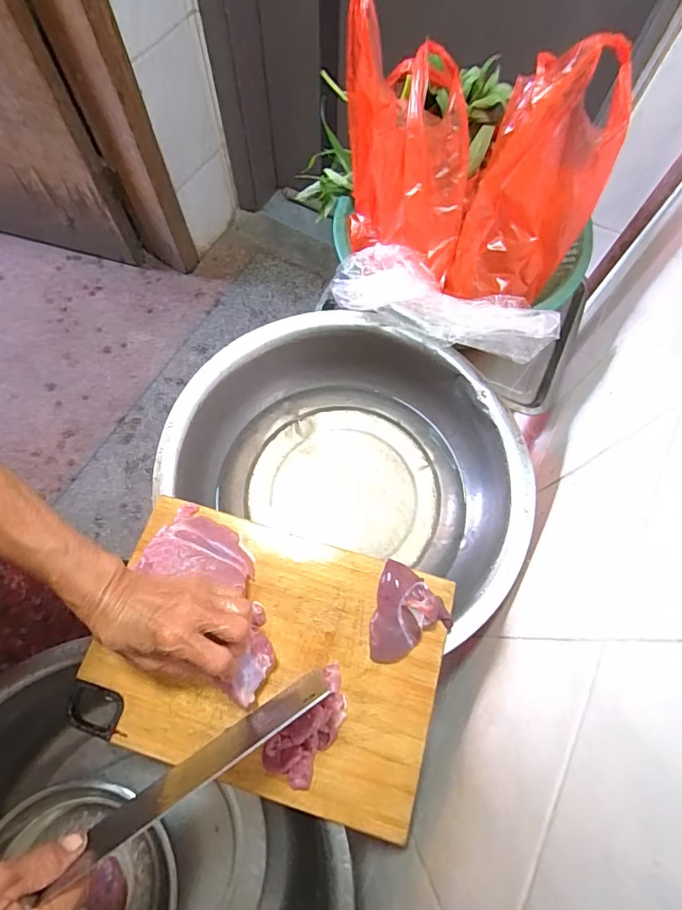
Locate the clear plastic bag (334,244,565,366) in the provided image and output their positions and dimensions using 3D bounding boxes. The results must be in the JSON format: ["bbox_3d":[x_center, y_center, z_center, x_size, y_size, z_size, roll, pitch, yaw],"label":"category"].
[{"bbox_3d":[0.128,-0.184,0.582,0.278,0.055,0.091,22,69,6],"label":"clear plastic bag"}]

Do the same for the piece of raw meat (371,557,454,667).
[{"bbox_3d":[0.070,0.157,0.446,0.074,0.028,0.089,13,69,3],"label":"piece of raw meat"}]

